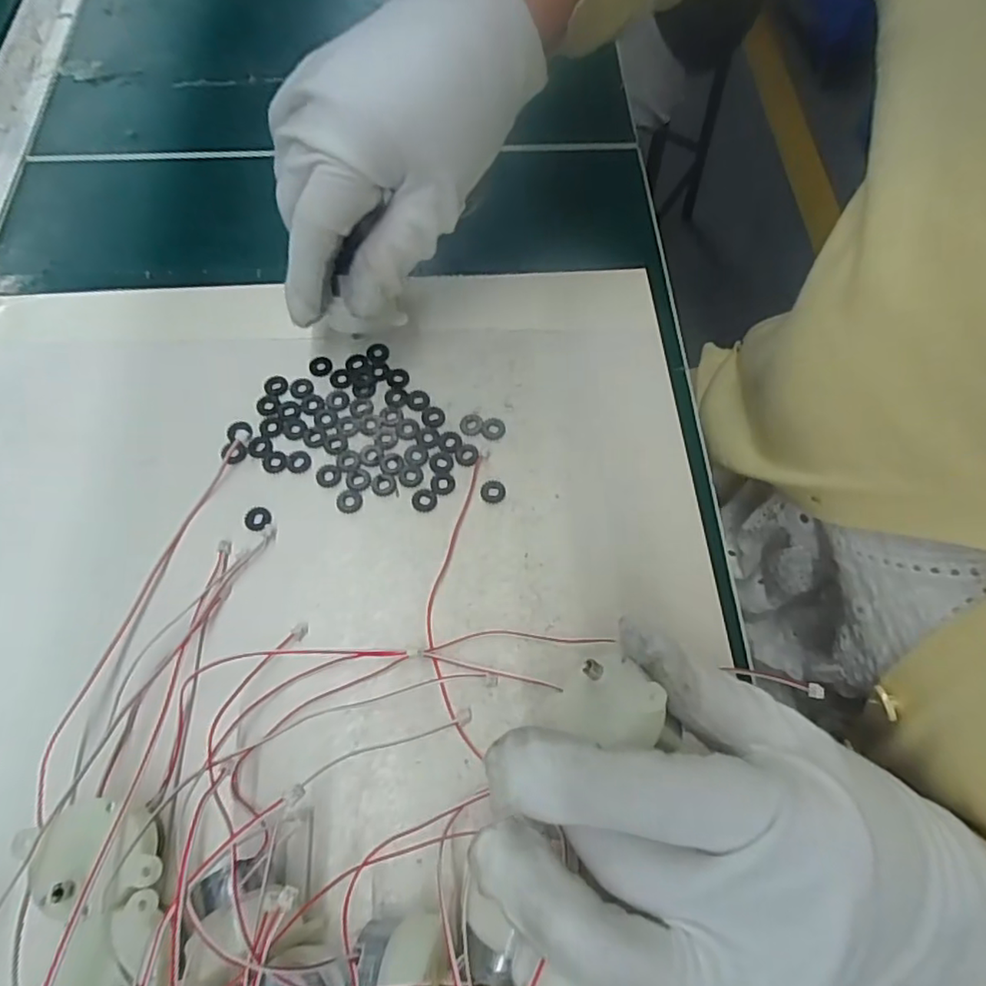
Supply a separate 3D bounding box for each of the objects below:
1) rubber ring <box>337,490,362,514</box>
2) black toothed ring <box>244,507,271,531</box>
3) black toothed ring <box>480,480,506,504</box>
[{"bbox_3d":[-0.062,0.003,0.256,0.011,0.004,0.011,0,66,-1],"label":"rubber ring"},{"bbox_3d":[-0.099,0.010,0.252,0.011,0.004,0.010,0,67,0],"label":"black toothed ring"},{"bbox_3d":[0.000,-0.001,0.259,0.011,0.004,0.010,0,66,-1],"label":"black toothed ring"}]

